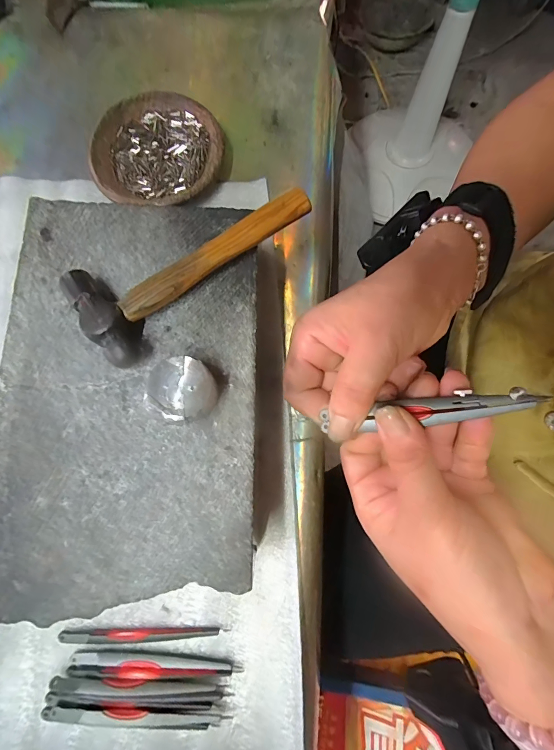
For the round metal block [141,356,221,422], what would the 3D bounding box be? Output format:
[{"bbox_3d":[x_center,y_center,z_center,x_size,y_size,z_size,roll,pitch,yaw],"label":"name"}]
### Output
[{"bbox_3d":[-0.051,0.009,0.187,0.036,0.021,0.034,0,78,0],"label":"round metal block"}]

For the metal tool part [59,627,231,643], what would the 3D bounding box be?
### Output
[{"bbox_3d":[-0.087,0.169,0.219,0.104,0.005,0.009,1,78,1],"label":"metal tool part"}]

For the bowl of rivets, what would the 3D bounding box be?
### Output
[{"bbox_3d":[-0.101,-0.191,0.291,0.108,0.020,0.110,-2,78,0],"label":"bowl of rivets"}]

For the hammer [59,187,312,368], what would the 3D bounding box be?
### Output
[{"bbox_3d":[-0.055,-0.076,0.205,0.062,0.022,0.150,44,82,8],"label":"hammer"}]

